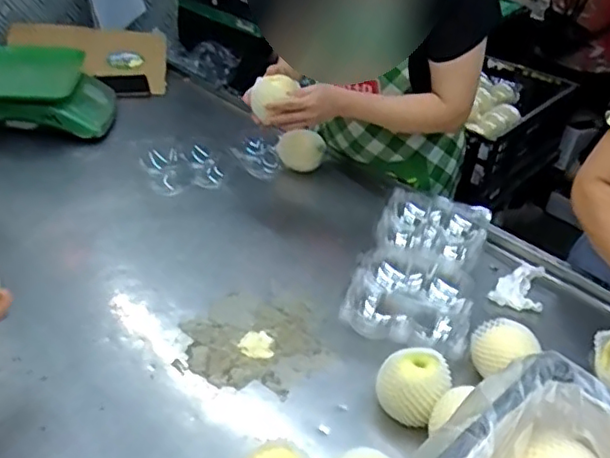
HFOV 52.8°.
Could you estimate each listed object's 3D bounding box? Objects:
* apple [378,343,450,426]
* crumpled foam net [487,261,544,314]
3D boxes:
[{"bbox_3d":[0.140,0.210,0.808,0.090,0.079,0.082,13,35,10],"label":"apple"},{"bbox_3d":[0.370,0.096,1.041,0.080,0.028,0.103,25,39,25],"label":"crumpled foam net"}]

